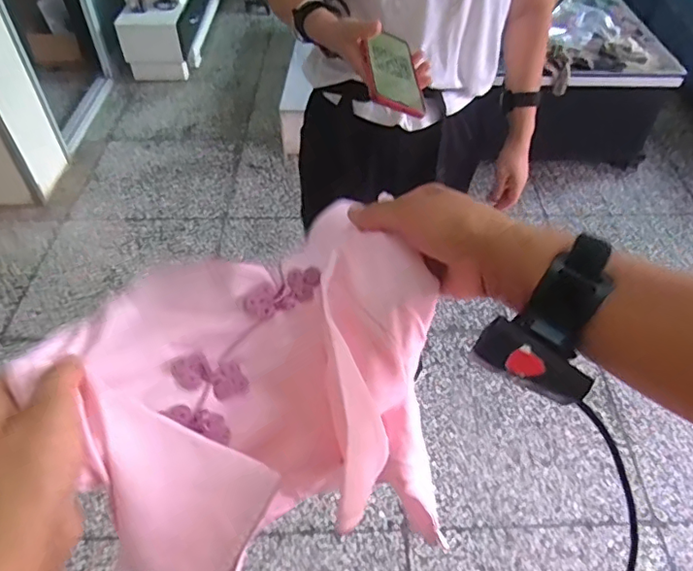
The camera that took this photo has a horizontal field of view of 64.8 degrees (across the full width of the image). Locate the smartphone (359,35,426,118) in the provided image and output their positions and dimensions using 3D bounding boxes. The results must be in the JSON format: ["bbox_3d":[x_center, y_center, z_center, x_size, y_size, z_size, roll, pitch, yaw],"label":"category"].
[{"bbox_3d":[0.063,-0.277,0.704,0.073,0.013,0.159,14,52,-20],"label":"smartphone"}]

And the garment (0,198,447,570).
[{"bbox_3d":[-0.056,0.102,0.415,0.248,0.210,0.200,-23,53,-19],"label":"garment"}]

